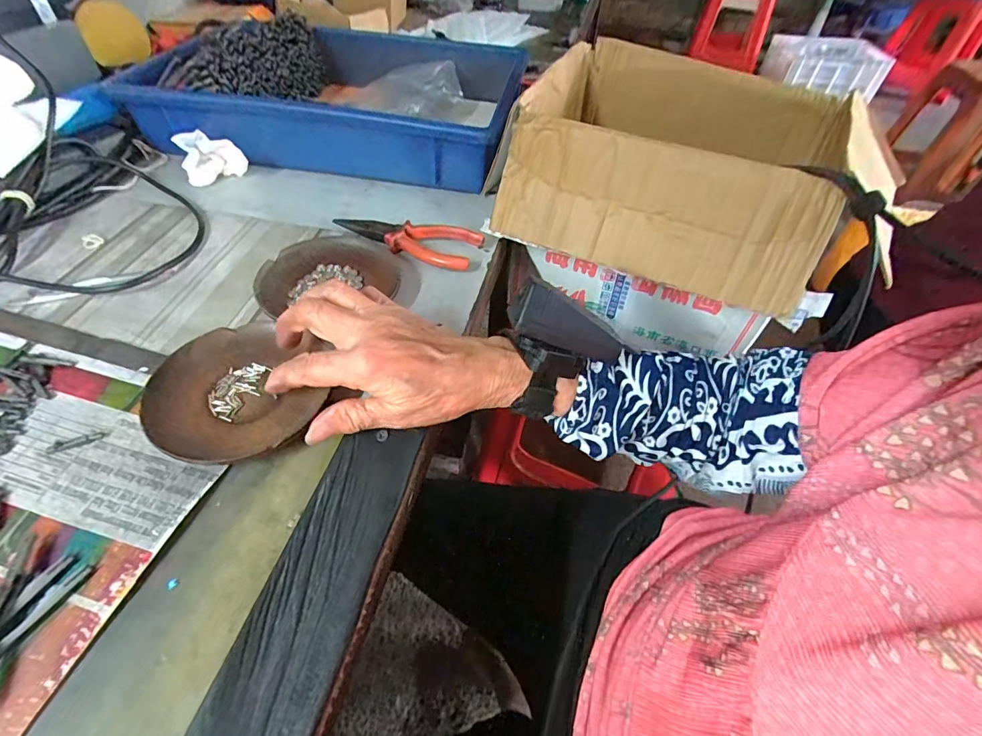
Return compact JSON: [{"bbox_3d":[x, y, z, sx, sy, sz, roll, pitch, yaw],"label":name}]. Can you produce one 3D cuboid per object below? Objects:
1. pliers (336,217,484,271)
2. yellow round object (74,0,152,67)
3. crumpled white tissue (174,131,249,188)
[{"bbox_3d":[-0.082,-0.125,0.433,0.141,0.019,0.048,17,50,10],"label":"pliers"},{"bbox_3d":[-0.460,-0.407,0.549,0.069,0.066,0.022,-39,40,-9],"label":"yellow round object"},{"bbox_3d":[-0.308,-0.232,0.496,0.061,0.040,0.055,-31,58,-27],"label":"crumpled white tissue"}]

